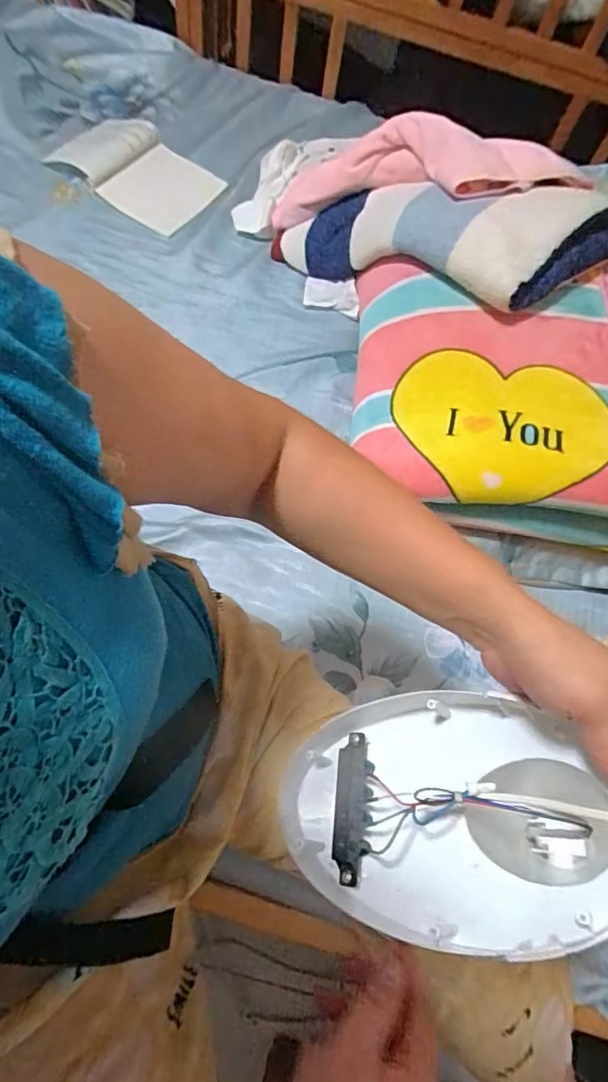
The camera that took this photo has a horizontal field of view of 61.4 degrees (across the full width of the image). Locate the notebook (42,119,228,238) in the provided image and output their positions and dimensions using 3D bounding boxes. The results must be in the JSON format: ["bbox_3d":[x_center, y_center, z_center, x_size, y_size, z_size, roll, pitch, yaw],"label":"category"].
[{"bbox_3d":[-0.315,-0.706,0.986,0.279,0.077,0.184,26,68,8],"label":"notebook"}]

